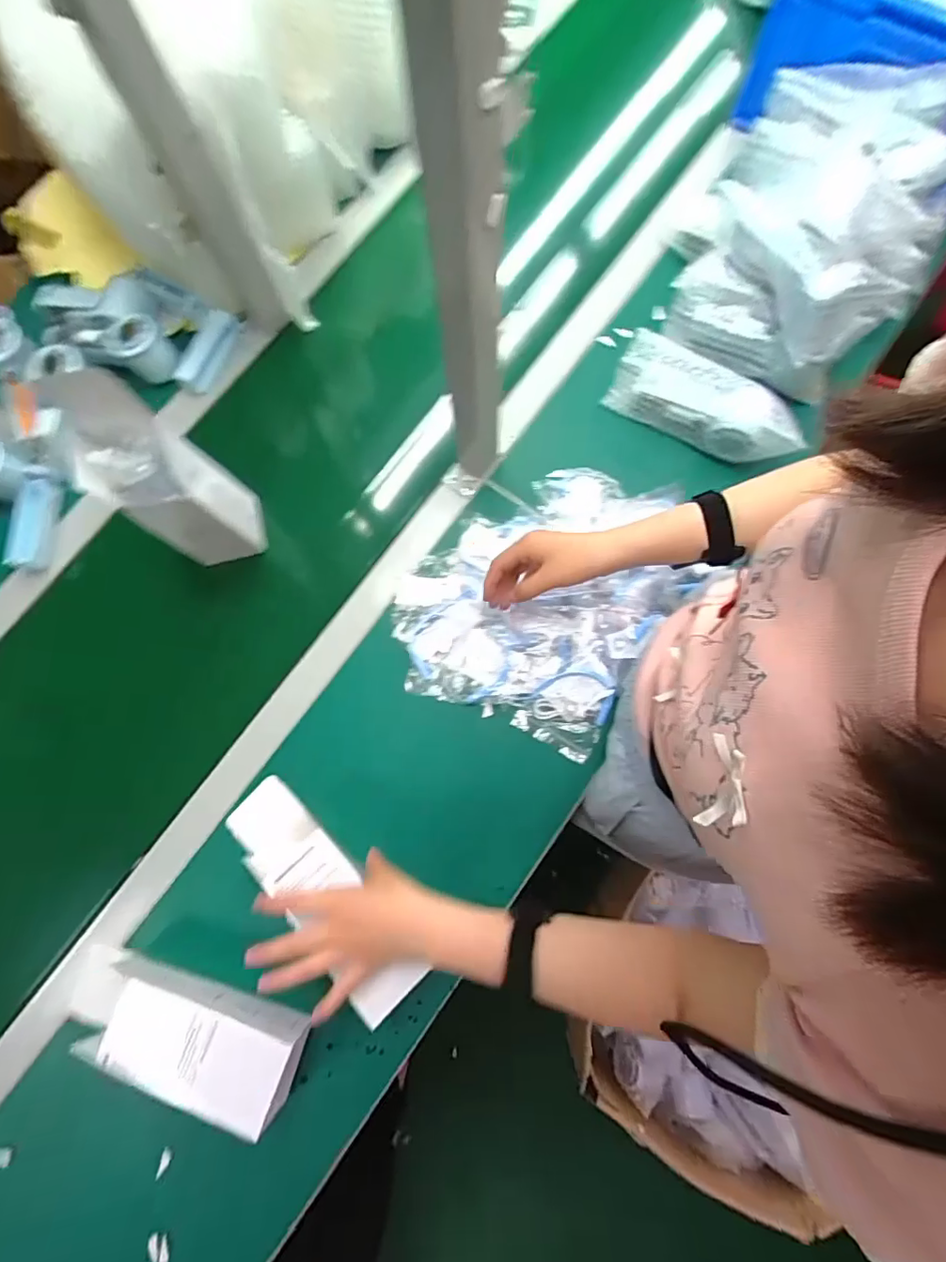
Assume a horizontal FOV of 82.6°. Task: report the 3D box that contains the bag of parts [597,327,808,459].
[{"bbox_3d":[0.267,-0.257,0.612,0.221,0.071,0.066,29,80,6],"label":"bag of parts"}]

